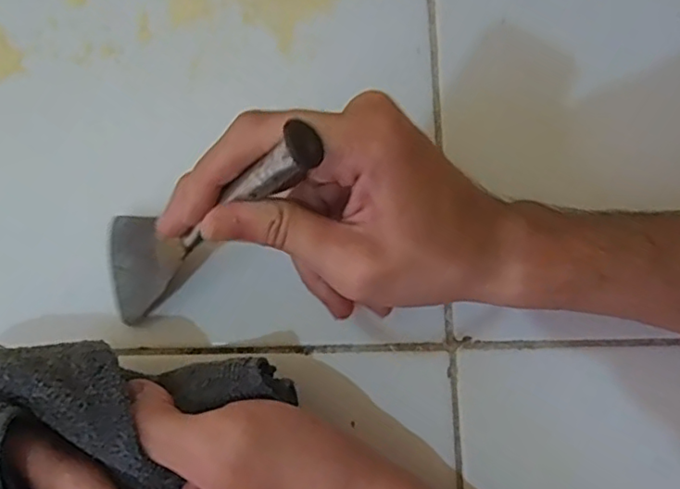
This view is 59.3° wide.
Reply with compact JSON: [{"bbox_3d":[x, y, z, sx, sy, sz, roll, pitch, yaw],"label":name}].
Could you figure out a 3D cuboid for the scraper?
[{"bbox_3d":[-0.060,-0.010,0.250,0.014,0.142,0.047,-7,74,-46],"label":"scraper"}]

